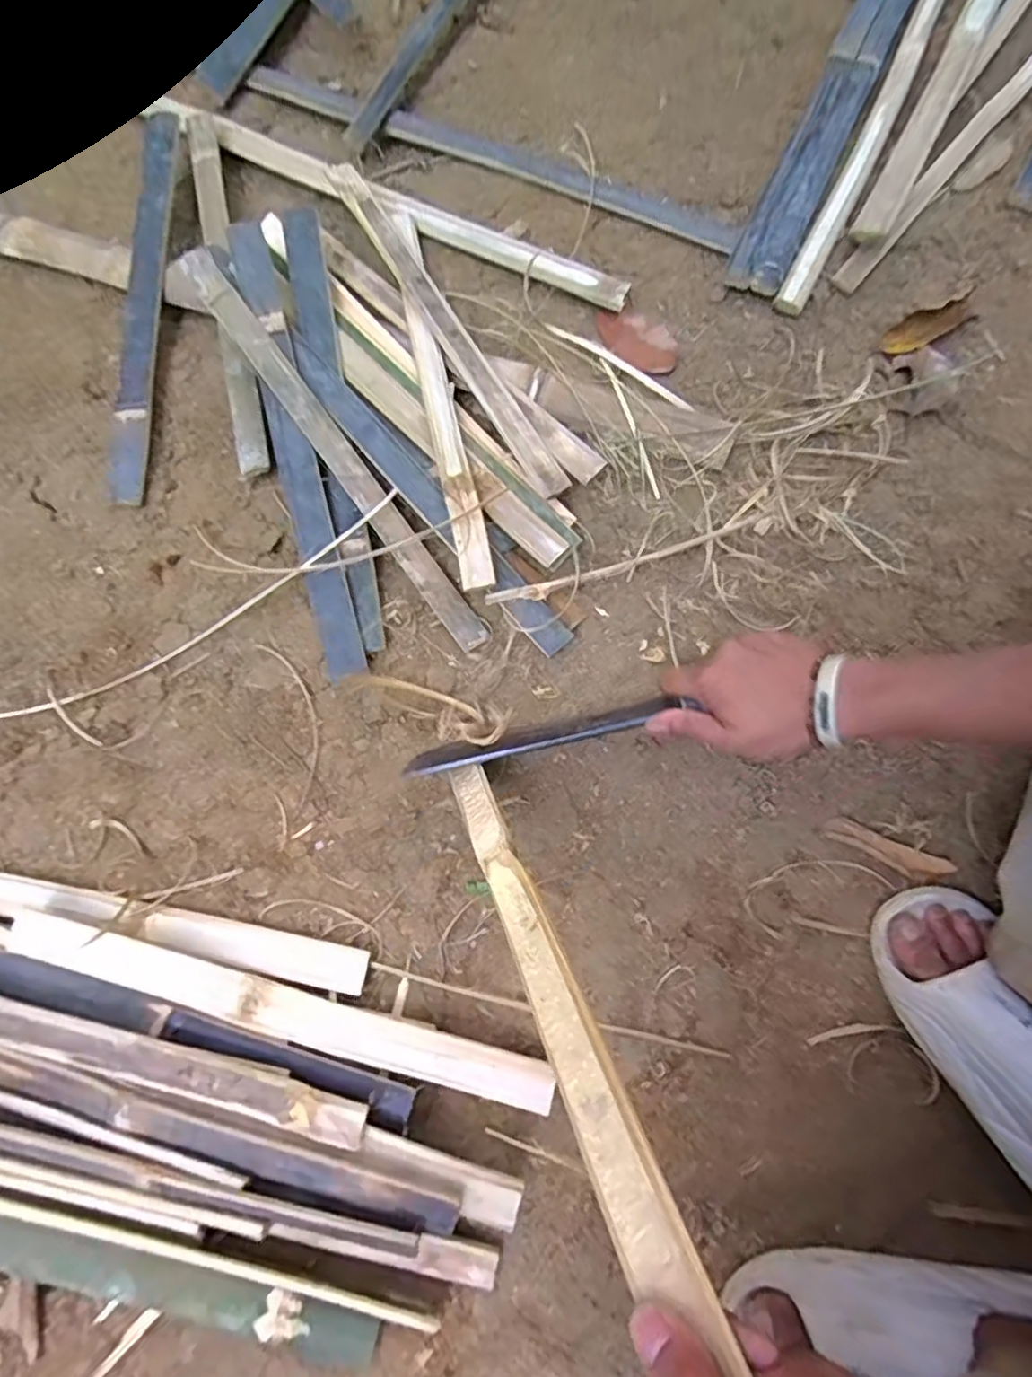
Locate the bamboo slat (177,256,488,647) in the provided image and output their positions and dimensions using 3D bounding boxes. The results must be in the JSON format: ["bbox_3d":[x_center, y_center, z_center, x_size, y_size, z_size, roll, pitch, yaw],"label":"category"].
[{"bbox_3d":[-0.150,-0.198,0.528,0.029,0.013,0.394,-37,91,-8],"label":"bamboo slat"}]

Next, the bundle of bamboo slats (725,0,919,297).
[{"bbox_3d":[0.569,-1.075,0.779,0.061,0.024,1.561,25,77,8],"label":"bundle of bamboo slats"}]

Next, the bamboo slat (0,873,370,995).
[{"bbox_3d":[-0.300,0.170,0.470,0.383,0.009,0.030,12,52,0],"label":"bamboo slat"}]

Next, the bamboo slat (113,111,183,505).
[{"bbox_3d":[-0.347,-0.368,0.594,0.034,0.013,0.409,-1,80,1],"label":"bamboo slat"}]

